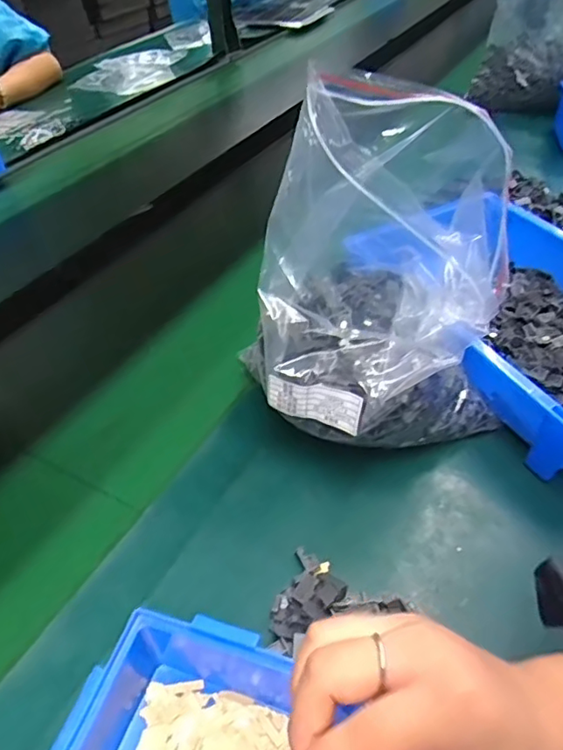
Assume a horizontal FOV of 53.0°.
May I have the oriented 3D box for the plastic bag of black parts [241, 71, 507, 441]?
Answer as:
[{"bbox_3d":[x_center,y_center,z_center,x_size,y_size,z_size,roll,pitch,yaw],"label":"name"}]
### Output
[{"bbox_3d":[0.072,-0.051,0.419,0.177,0.260,0.122,-18,47,-17],"label":"plastic bag of black parts"}]

